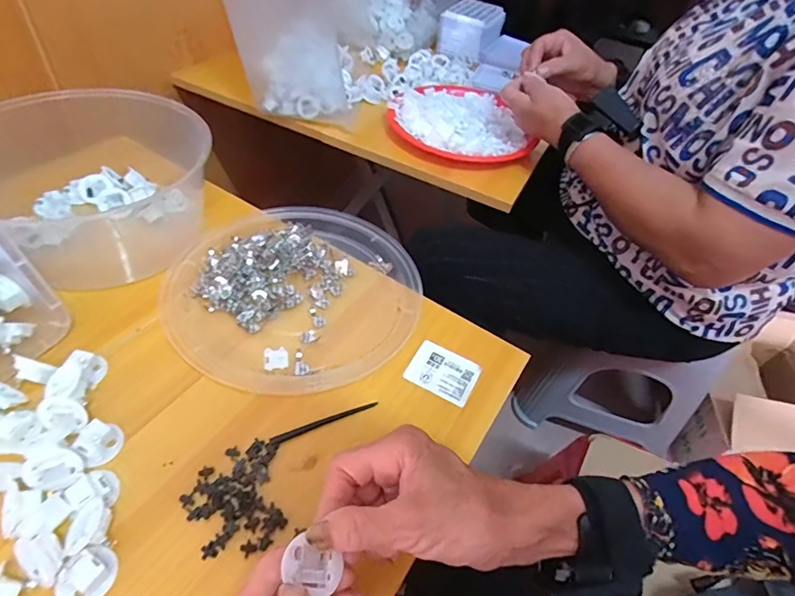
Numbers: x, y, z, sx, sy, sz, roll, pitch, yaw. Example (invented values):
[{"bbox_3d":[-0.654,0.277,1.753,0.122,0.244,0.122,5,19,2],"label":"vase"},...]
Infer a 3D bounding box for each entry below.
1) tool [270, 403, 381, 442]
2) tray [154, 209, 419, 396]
[{"bbox_3d":[-0.056,0.098,0.367,0.086,0.007,0.006,-17,52,-21],"label":"tool"},{"bbox_3d":[-0.102,-0.007,0.463,0.231,0.022,0.232,3,47,-4],"label":"tray"}]

